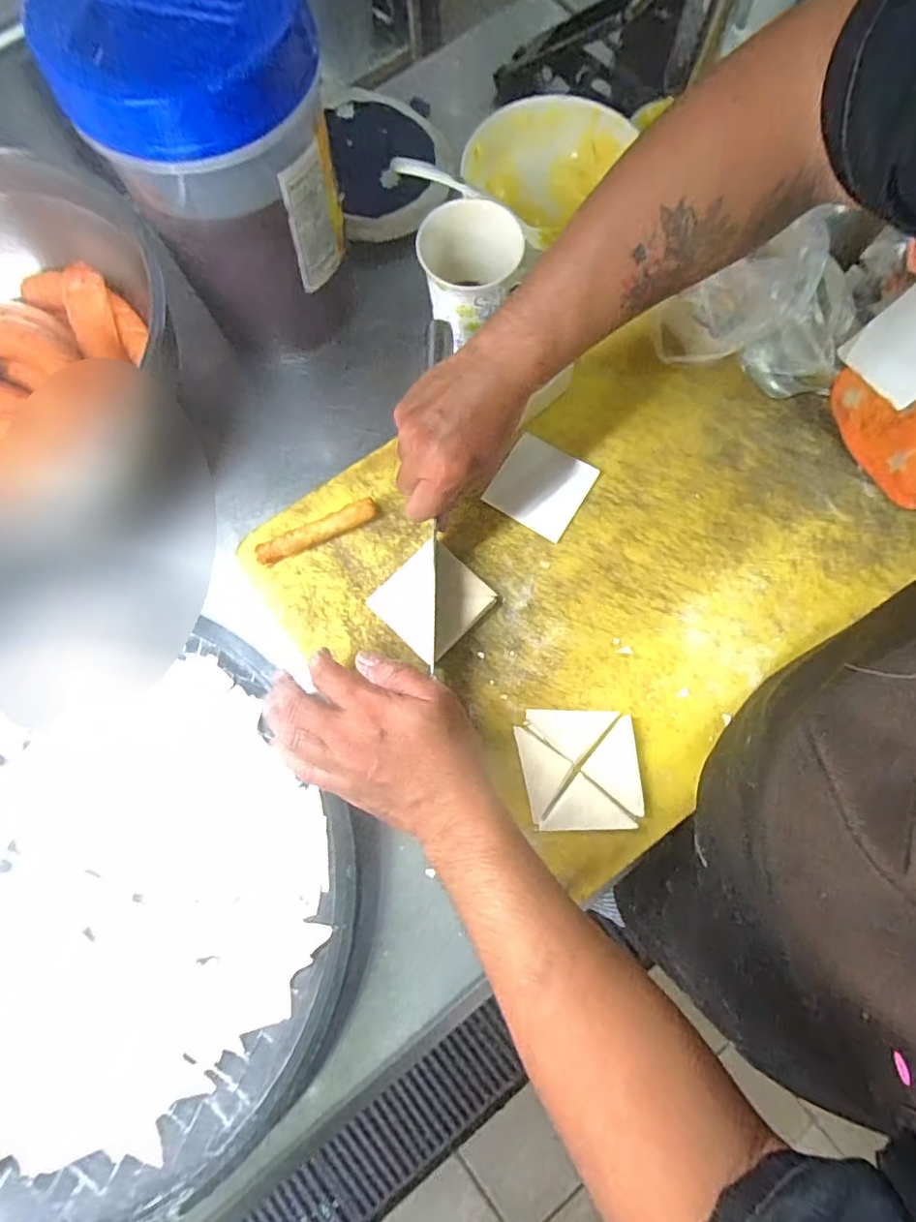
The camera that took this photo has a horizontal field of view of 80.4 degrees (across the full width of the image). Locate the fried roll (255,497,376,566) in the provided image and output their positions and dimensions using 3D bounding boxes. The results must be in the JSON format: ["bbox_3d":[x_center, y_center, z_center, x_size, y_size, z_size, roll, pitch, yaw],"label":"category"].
[{"bbox_3d":[-0.119,-0.066,0.457,0.104,0.019,0.017,-24,78,-4],"label":"fried roll"}]

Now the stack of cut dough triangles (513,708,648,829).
[{"bbox_3d":[0.095,0.121,0.421,0.089,0.009,0.088,-3,77,1],"label":"stack of cut dough triangles"}]

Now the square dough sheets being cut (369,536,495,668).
[{"bbox_3d":[-0.021,-0.011,0.441,0.078,0.011,0.077,-44,80,-8],"label":"square dough sheets being cut"}]

